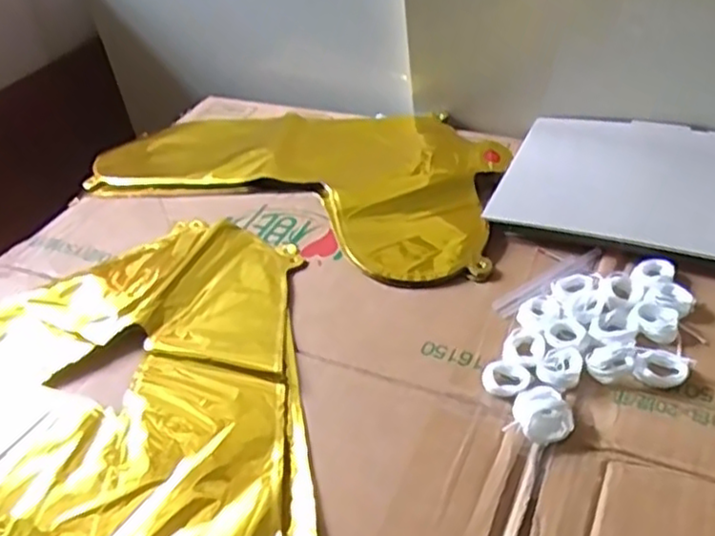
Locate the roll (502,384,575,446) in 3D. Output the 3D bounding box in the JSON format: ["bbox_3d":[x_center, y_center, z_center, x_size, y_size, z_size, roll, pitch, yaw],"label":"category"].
[{"bbox_3d":[0.107,0.084,0.409,0.035,0.013,0.039,20,47,29],"label":"roll"}]

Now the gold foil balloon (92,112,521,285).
[{"bbox_3d":[-0.041,-0.098,0.668,0.404,0.034,0.225,19,47,28],"label":"gold foil balloon"}]

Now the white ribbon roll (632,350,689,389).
[{"bbox_3d":[0.182,0.061,0.426,0.029,0.010,0.022,14,44,23],"label":"white ribbon roll"}]

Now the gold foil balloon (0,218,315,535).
[{"bbox_3d":[-0.162,0.082,0.457,0.391,0.016,0.344,17,46,26],"label":"gold foil balloon"}]

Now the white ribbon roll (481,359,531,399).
[{"bbox_3d":[0.092,0.068,0.439,0.028,0.008,0.027,-4,40,4],"label":"white ribbon roll"}]

